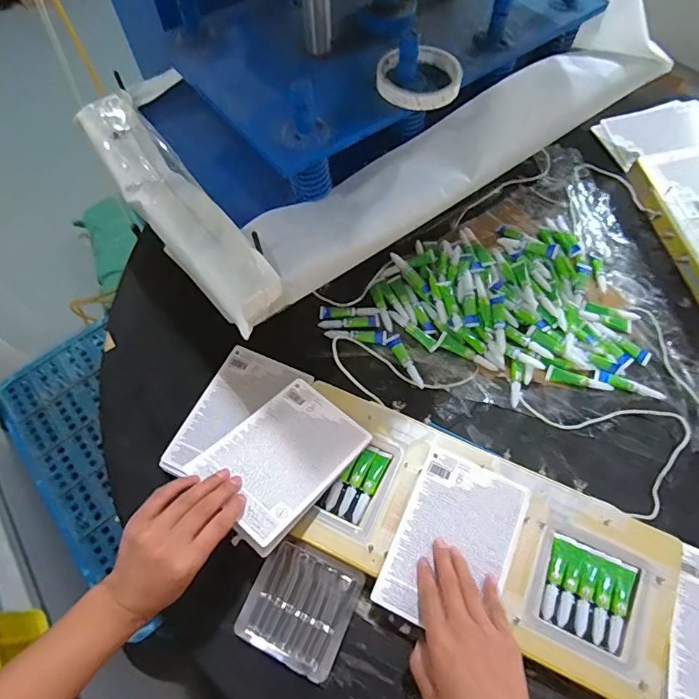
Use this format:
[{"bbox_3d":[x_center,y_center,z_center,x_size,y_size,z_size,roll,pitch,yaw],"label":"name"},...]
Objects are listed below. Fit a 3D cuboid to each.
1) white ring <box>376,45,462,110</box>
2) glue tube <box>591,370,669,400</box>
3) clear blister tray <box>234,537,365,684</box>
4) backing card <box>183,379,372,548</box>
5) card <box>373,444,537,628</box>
[{"bbox_3d":[0.075,-0.297,0.508,0.088,0.022,0.087,0,63,0],"label":"white ring"},{"bbox_3d":[0.353,0.044,0.590,0.082,0.008,0.016,19,64,9],"label":"glue tube"},{"bbox_3d":[-0.050,0.263,0.482,0.102,0.019,0.105,23,65,11],"label":"clear blister tray"},{"bbox_3d":[-0.068,0.108,0.491,0.116,0.009,0.165,34,49,19],"label":"backing card"},{"bbox_3d":[0.108,0.197,0.480,0.114,0.006,0.168,25,66,10],"label":"card"}]

